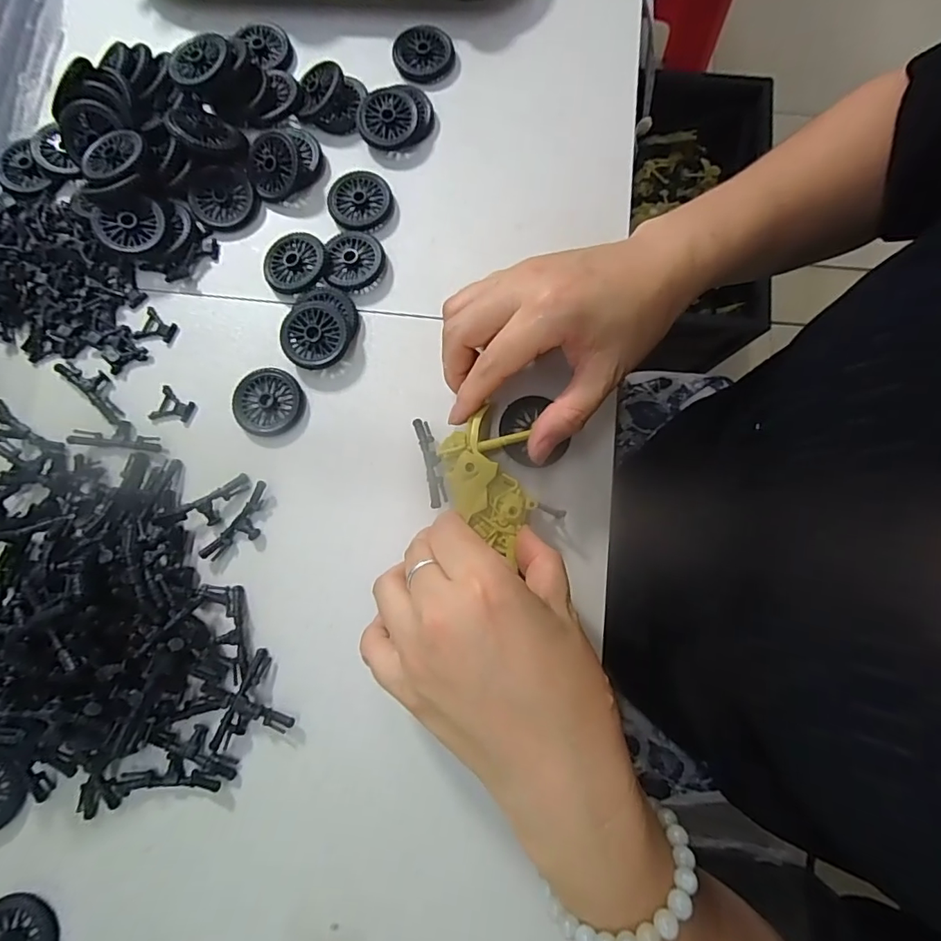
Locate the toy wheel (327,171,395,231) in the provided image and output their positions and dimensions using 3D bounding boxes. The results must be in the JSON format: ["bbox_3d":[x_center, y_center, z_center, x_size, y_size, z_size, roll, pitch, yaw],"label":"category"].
[{"bbox_3d":[-0.066,-0.161,0.300,0.037,0.006,0.037,0,80,0],"label":"toy wheel"}]

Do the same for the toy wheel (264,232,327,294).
[{"bbox_3d":[-0.102,-0.120,0.293,0.034,0.008,0.037,0,80,0],"label":"toy wheel"}]

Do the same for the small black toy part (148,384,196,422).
[{"bbox_3d":[-0.166,-0.036,0.279,0.021,0.004,0.020,21,80,4],"label":"small black toy part"}]

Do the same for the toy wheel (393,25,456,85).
[{"bbox_3d":[-0.030,-0.263,0.317,0.038,0.006,0.038,0,80,0],"label":"toy wheel"}]

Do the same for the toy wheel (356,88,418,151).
[{"bbox_3d":[-0.051,-0.215,0.306,0.036,0.011,0.034,0,80,0],"label":"toy wheel"}]

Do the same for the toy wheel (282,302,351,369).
[{"bbox_3d":[-0.087,-0.075,0.282,0.035,0.012,0.038,0,80,0],"label":"toy wheel"}]

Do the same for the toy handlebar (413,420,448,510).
[{"bbox_3d":[-0.021,-0.006,0.263,0.009,0.006,0.049,-13,73,-2],"label":"toy handlebar"}]

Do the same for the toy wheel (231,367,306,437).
[{"bbox_3d":[-0.113,-0.038,0.279,0.037,0.005,0.037,0,80,0],"label":"toy wheel"}]

